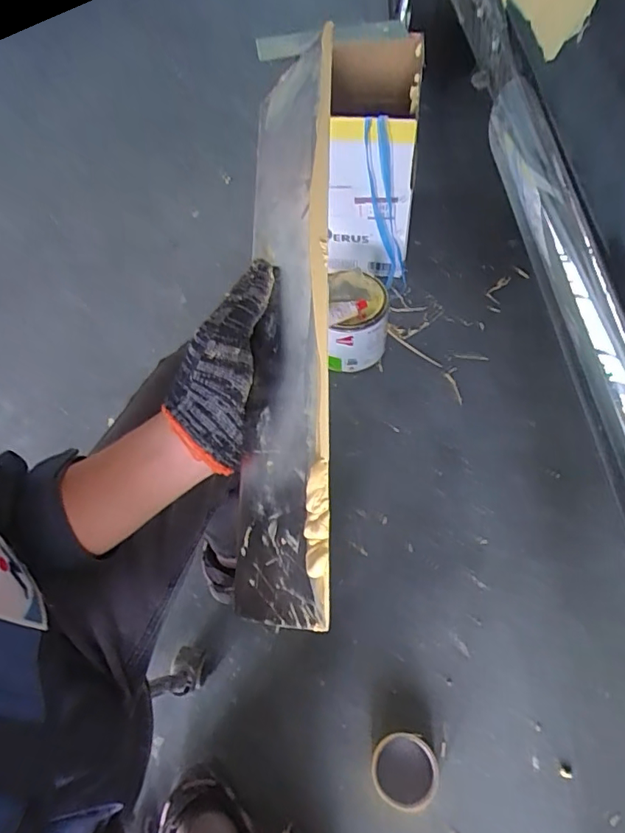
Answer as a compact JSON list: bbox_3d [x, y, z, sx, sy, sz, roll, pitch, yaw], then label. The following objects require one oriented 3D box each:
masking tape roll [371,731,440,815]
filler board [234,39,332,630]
[{"bbox_3d":[0.124,0.477,0.681,0.086,0.025,0.090,-2,58,4],"label":"masking tape roll"},{"bbox_3d":[-0.016,-0.086,0.331,0.010,0.089,0.402,15,66,-34],"label":"filler board"}]

